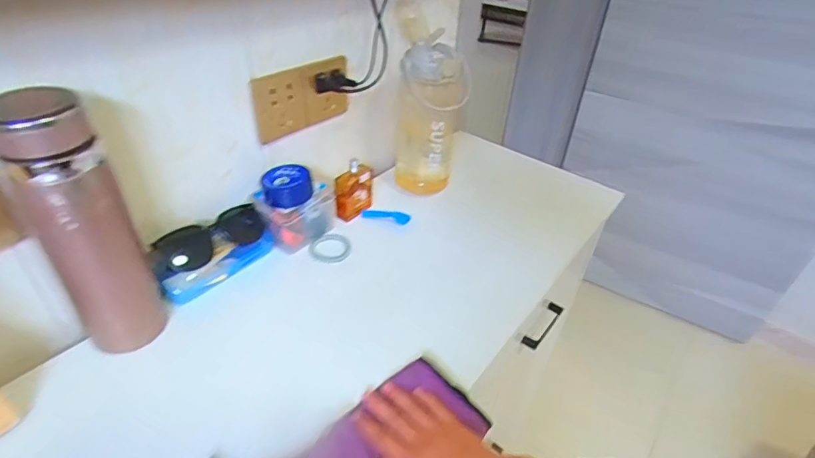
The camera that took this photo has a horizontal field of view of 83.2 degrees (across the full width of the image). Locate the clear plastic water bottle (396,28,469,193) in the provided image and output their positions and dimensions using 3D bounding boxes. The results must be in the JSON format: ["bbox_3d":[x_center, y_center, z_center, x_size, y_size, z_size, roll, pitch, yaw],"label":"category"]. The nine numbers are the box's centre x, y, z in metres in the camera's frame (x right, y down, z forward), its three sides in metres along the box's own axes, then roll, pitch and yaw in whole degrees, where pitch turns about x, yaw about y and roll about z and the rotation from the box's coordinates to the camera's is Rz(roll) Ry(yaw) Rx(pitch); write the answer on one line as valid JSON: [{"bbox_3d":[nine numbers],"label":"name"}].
[{"bbox_3d":[0.041,-0.181,0.783,0.109,0.242,0.104,1,37,-4],"label":"clear plastic water bottle"}]

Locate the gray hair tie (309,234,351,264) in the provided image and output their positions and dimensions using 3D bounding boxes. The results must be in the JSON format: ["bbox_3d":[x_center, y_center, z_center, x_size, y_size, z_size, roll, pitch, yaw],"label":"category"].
[{"bbox_3d":[-0.117,0.028,0.690,0.060,0.015,0.059,2,37,-2],"label":"gray hair tie"}]

